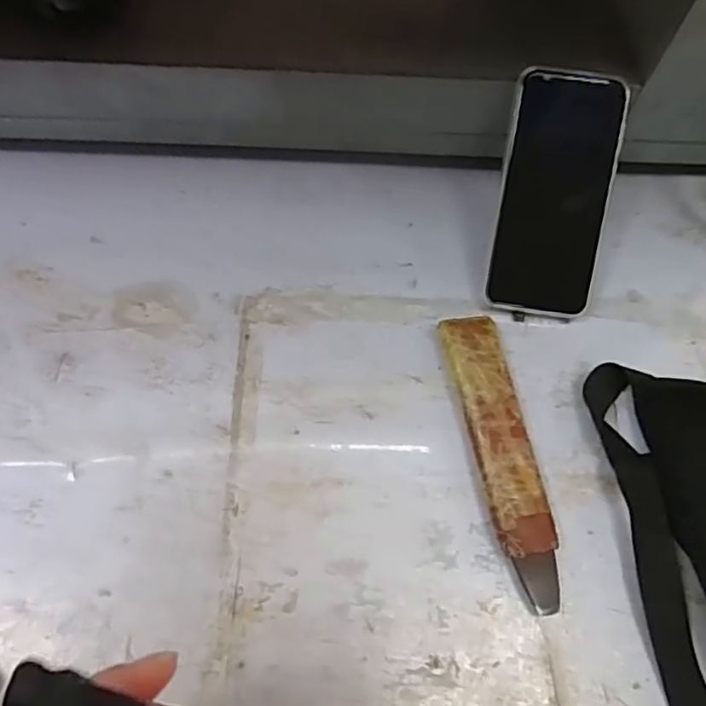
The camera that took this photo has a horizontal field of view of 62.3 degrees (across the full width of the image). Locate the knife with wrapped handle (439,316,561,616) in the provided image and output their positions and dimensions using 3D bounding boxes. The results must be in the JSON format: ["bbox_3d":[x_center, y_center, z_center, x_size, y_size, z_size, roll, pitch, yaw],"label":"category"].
[{"bbox_3d":[0.094,0.061,0.371,0.037,0.018,0.186,-8,64,-7],"label":"knife with wrapped handle"}]

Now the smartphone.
[{"bbox_3d":[0.146,-0.108,0.409,0.085,0.010,0.160,7,100,1],"label":"smartphone"}]

